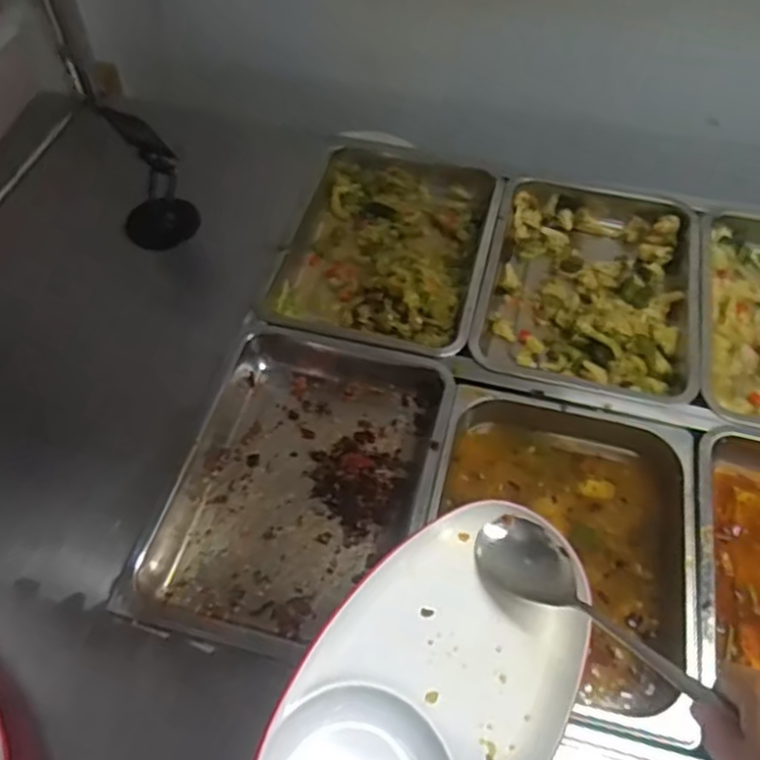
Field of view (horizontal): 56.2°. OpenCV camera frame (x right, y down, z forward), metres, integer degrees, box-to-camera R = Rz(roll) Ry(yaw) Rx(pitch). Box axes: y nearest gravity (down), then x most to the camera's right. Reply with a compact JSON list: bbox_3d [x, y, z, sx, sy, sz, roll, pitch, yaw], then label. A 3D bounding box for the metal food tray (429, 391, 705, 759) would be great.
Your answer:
[{"bbox_3d":[0.177,0.164,0.707,0.260,0.070,0.312,13,56,6],"label":"metal food tray"}]

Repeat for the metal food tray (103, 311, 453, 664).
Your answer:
[{"bbox_3d":[-0.077,0.103,0.755,0.252,0.058,0.366,14,56,6],"label":"metal food tray"}]

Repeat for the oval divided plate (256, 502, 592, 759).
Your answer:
[{"bbox_3d":[0.043,0.220,0.517,0.173,0.033,0.322,41,48,10],"label":"oval divided plate"}]

